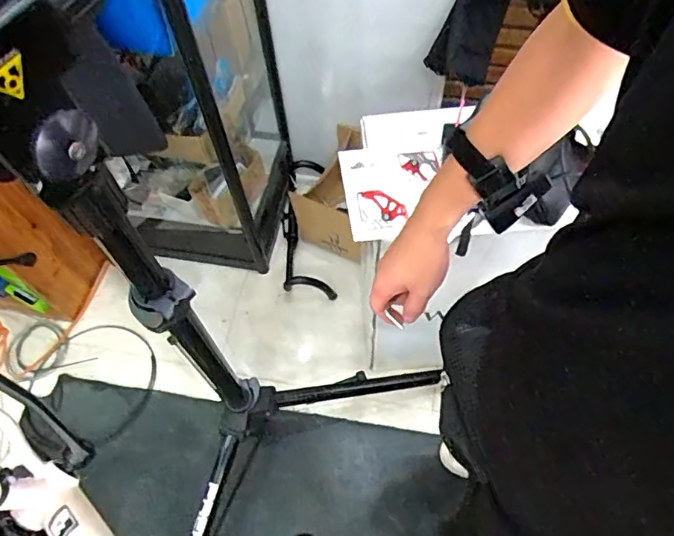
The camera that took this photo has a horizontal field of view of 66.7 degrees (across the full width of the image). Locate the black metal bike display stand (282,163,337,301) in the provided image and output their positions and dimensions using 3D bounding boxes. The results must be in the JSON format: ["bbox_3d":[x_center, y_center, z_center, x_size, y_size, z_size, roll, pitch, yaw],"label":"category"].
[{"bbox_3d":[-0.095,-0.136,1.557,0.147,0.119,0.471,-5,60,0],"label":"black metal bike display stand"}]

